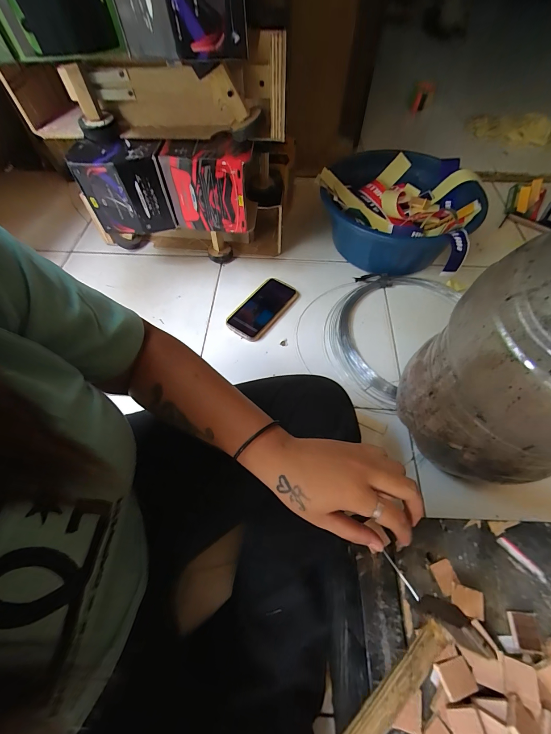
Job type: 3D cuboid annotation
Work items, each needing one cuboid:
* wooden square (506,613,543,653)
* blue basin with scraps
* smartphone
[{"bbox_3d":[0.200,0.212,0.242,0.020,0.006,0.025,5,59,2],"label":"wooden square"},{"bbox_3d":[0.293,-0.369,0.742,0.343,0.150,0.331,0,59,0],"label":"blue basin with scraps"},{"bbox_3d":[-0.025,-0.133,0.680,0.097,0.016,0.177,27,61,21],"label":"smartphone"}]

